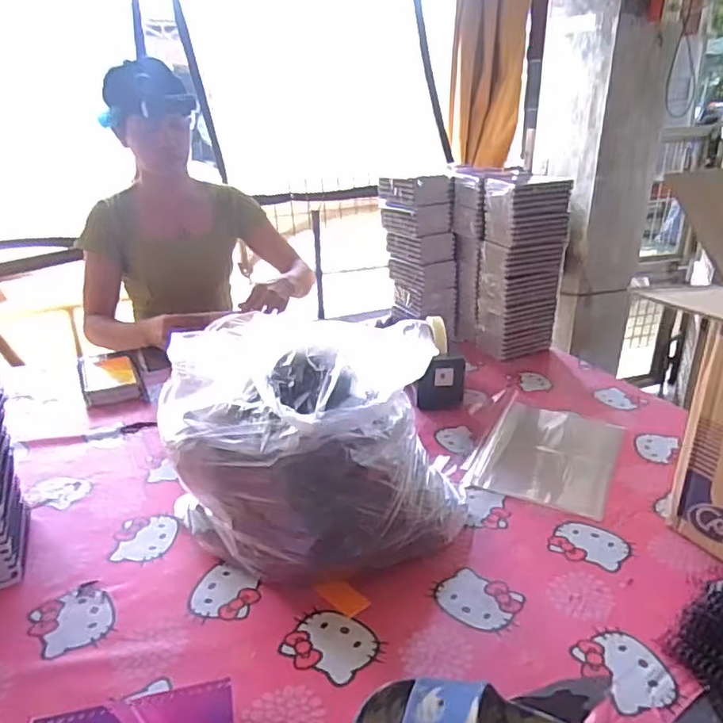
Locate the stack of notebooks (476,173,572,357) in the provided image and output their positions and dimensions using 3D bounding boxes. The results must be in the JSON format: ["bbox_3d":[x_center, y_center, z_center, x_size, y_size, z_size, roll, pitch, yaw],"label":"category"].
[{"bbox_3d":[0.308,-0.180,1.147,0.139,0.340,0.107,-10,25,-22],"label":"stack of notebooks"}]

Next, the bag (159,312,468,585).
[{"bbox_3d":[-0.058,0.094,0.668,0.294,0.221,0.264,-12,26,-26],"label":"bag"}]

